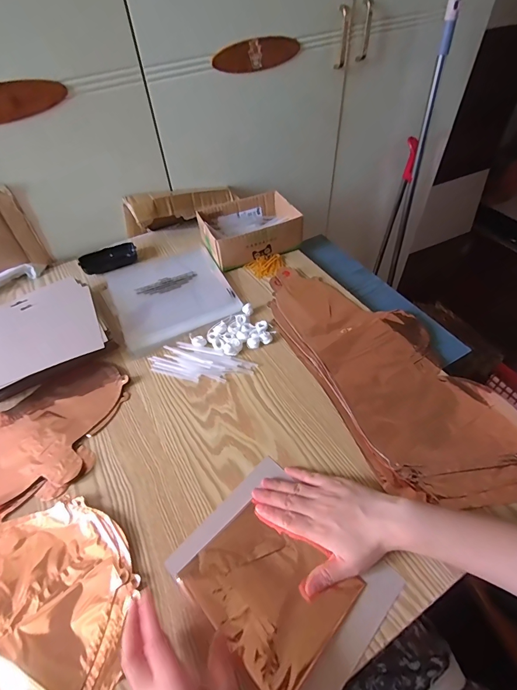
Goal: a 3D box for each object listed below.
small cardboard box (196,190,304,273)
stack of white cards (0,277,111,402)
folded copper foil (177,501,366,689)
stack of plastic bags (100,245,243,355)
[{"bbox_3d":[-0.022,-0.241,0.709,0.183,0.059,0.156,-19,52,-12],"label":"small cardboard box"},{"bbox_3d":[-0.352,-0.015,0.553,0.195,0.037,0.180,-26,53,-17],"label":"stack of white cards"},{"bbox_3d":[0.011,0.244,0.355,0.118,0.009,0.141,-36,62,-29],"label":"folded copper foil"},{"bbox_3d":[-0.159,-0.096,0.636,0.201,0.011,0.211,-23,53,-15],"label":"stack of plastic bags"}]

